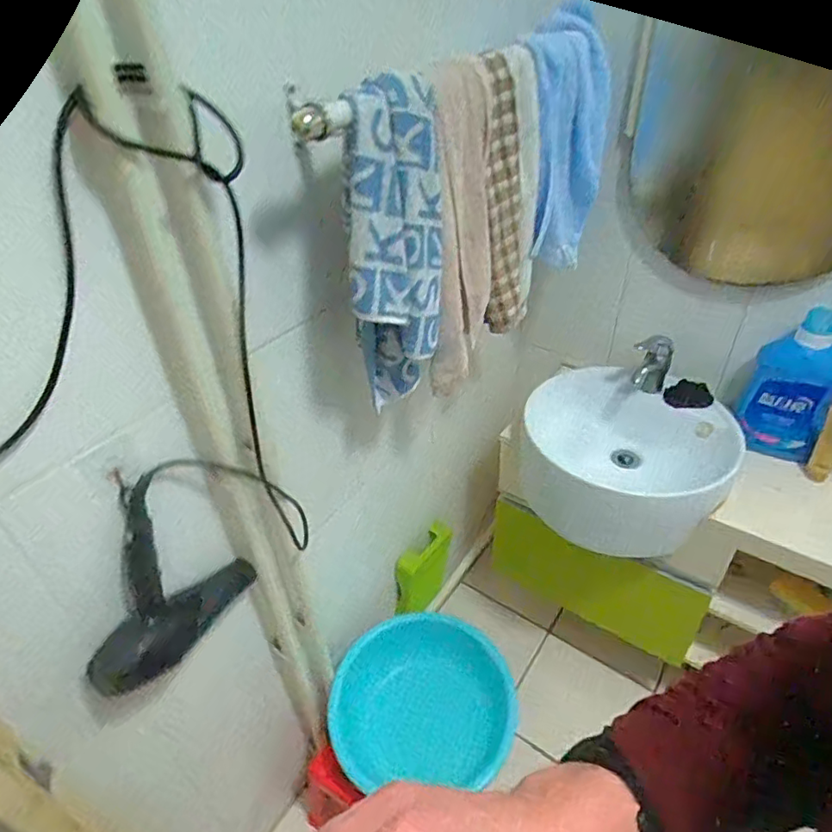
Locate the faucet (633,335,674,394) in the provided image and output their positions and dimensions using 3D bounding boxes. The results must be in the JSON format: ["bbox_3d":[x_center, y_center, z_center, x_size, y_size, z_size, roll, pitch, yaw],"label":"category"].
[{"bbox_3d":[0.518,-0.115,1.237,0.074,0.111,0.087,17,42,24],"label":"faucet"}]

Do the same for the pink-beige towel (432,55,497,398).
[{"bbox_3d":[0.068,-0.241,0.811,0.040,0.446,0.136,28,47,33],"label":"pink-beige towel"}]

